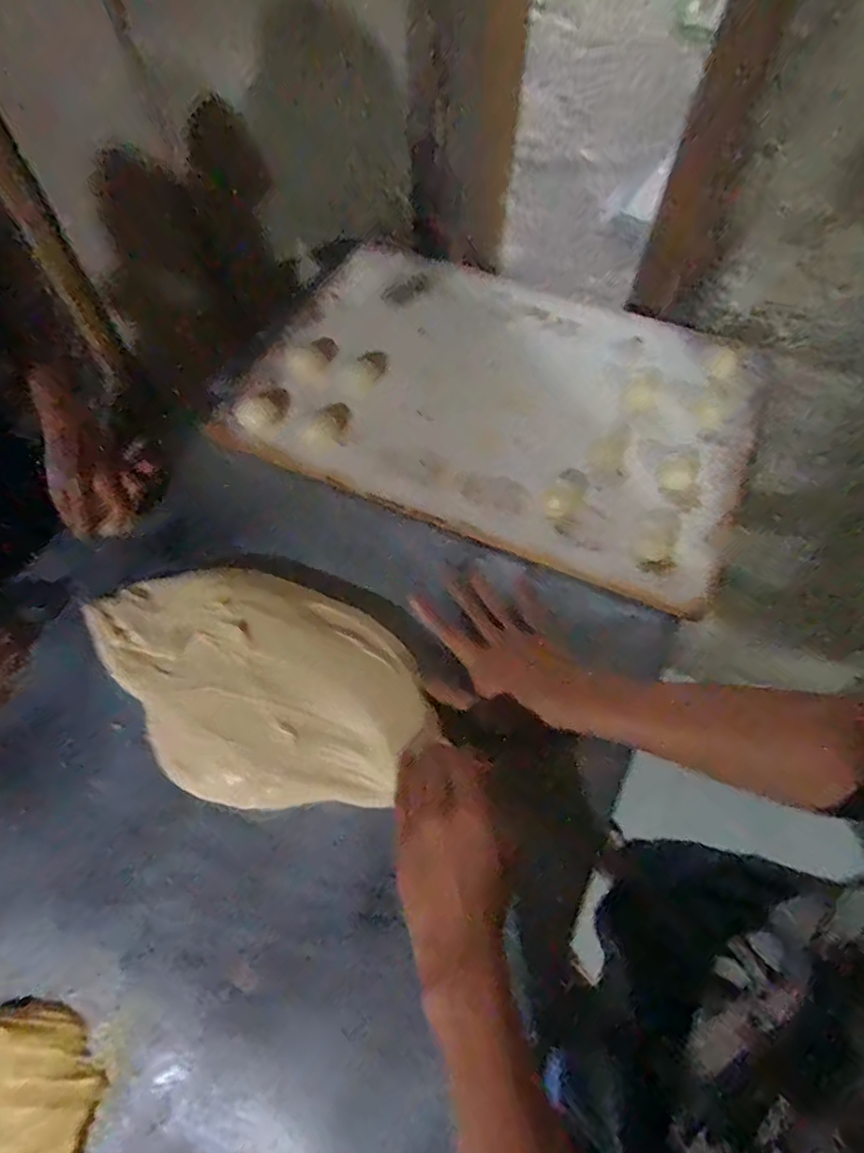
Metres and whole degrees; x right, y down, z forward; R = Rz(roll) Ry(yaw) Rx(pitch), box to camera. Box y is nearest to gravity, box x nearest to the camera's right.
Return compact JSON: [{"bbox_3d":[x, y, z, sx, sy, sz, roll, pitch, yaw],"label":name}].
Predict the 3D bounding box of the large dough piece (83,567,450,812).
[{"bbox_3d":[-0.168,0.087,0.512,0.327,0.029,0.198,21,64,11],"label":"large dough piece"}]

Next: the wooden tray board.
[{"bbox_3d":[0.093,-0.240,0.725,0.618,0.042,0.442,22,64,12],"label":"wooden tray board"}]

